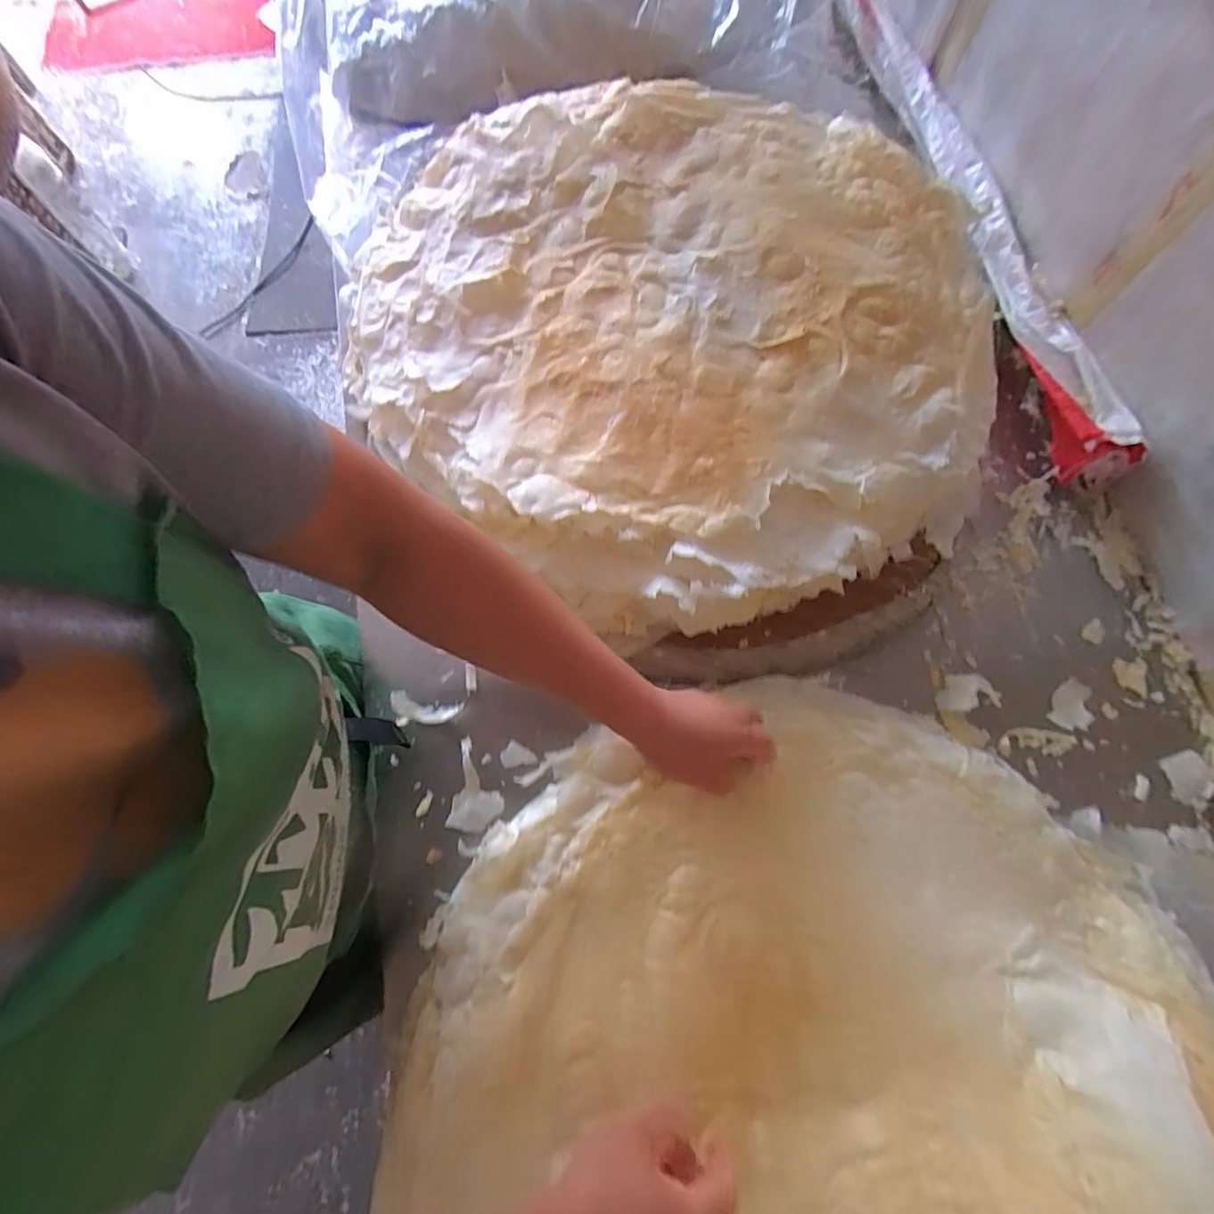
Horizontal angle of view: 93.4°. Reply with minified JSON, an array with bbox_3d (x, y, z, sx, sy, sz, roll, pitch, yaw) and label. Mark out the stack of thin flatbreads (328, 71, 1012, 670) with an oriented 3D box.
[{"bbox_3d":[0.046,-0.285,0.606,0.605,0.119,0.634,-24,74,-7],"label":"stack of thin flatbreads"}]

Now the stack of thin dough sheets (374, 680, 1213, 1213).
[{"bbox_3d":[0.168,0.388,0.378,0.614,0.094,0.664,-18,54,-7],"label":"stack of thin dough sheets"}]

